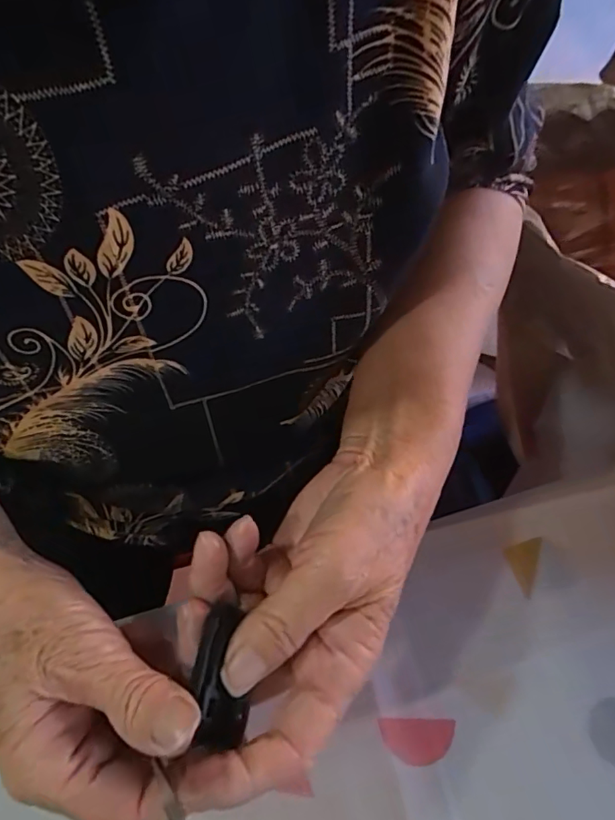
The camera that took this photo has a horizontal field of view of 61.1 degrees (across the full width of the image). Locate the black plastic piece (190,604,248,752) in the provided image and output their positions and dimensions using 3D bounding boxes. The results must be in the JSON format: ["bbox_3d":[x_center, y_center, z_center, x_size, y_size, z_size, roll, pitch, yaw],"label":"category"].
[{"bbox_3d":[-0.033,0.099,0.198,0.017,0.015,0.049,-4,59,-4],"label":"black plastic piece"}]

